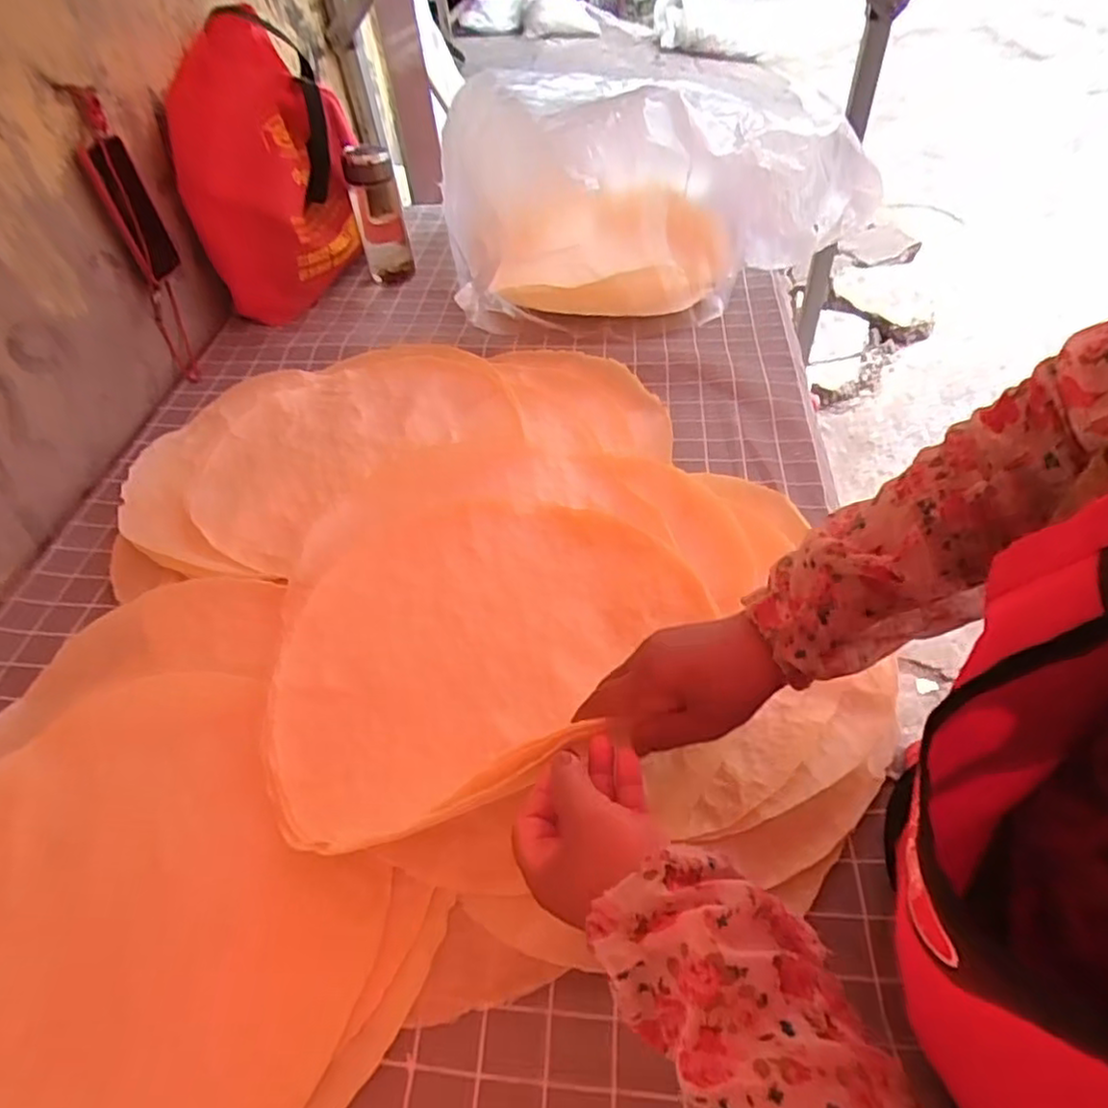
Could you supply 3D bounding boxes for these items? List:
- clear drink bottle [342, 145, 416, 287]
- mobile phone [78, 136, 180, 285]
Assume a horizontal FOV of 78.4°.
[{"bbox_3d":[-0.261,-0.503,1.021,0.070,0.171,0.066,-14,49,-7],"label":"clear drink bottle"},{"bbox_3d":[-0.530,-0.435,0.861,0.012,0.155,0.082,-3,40,13],"label":"mobile phone"}]

